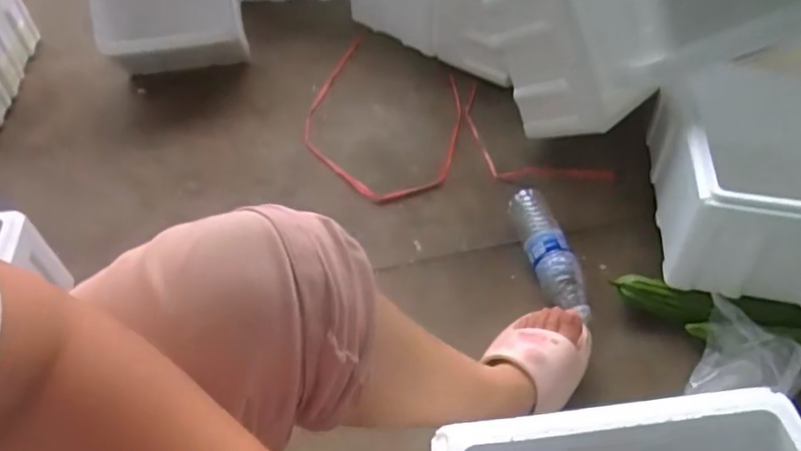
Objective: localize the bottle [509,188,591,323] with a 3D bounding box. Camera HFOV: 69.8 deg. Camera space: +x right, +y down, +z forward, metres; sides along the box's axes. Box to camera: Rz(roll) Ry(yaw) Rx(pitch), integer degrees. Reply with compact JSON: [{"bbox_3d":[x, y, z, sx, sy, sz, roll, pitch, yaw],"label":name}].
[{"bbox_3d":[0.215,0.045,0.824,0.053,0.050,0.227,-12,49,-9],"label":"bottle"}]

